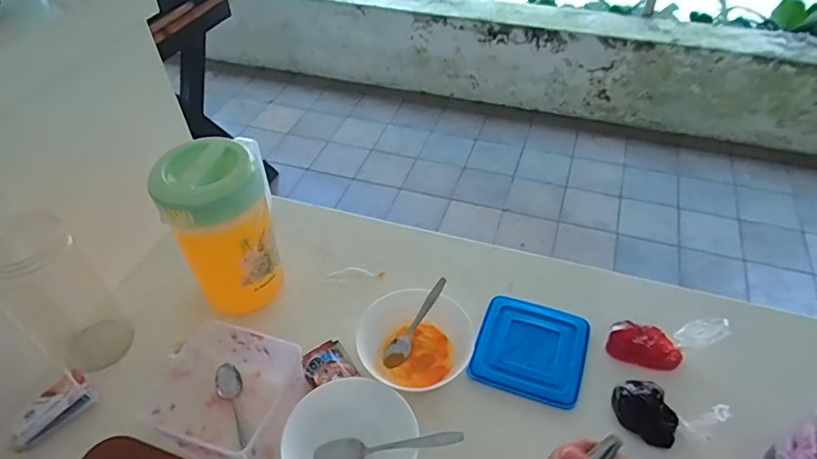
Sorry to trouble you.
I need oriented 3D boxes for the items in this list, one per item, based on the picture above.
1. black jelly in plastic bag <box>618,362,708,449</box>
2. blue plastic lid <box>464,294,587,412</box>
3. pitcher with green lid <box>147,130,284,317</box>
[{"bbox_3d":[0.276,0.209,0.618,0.074,0.034,0.057,28,53,26],"label":"black jelly in plastic bag"},{"bbox_3d":[0.158,0.155,0.692,0.134,0.012,0.134,15,48,15],"label":"blue plastic lid"},{"bbox_3d":[-0.239,0.002,0.707,0.116,0.229,0.114,-15,47,-13],"label":"pitcher with green lid"}]

